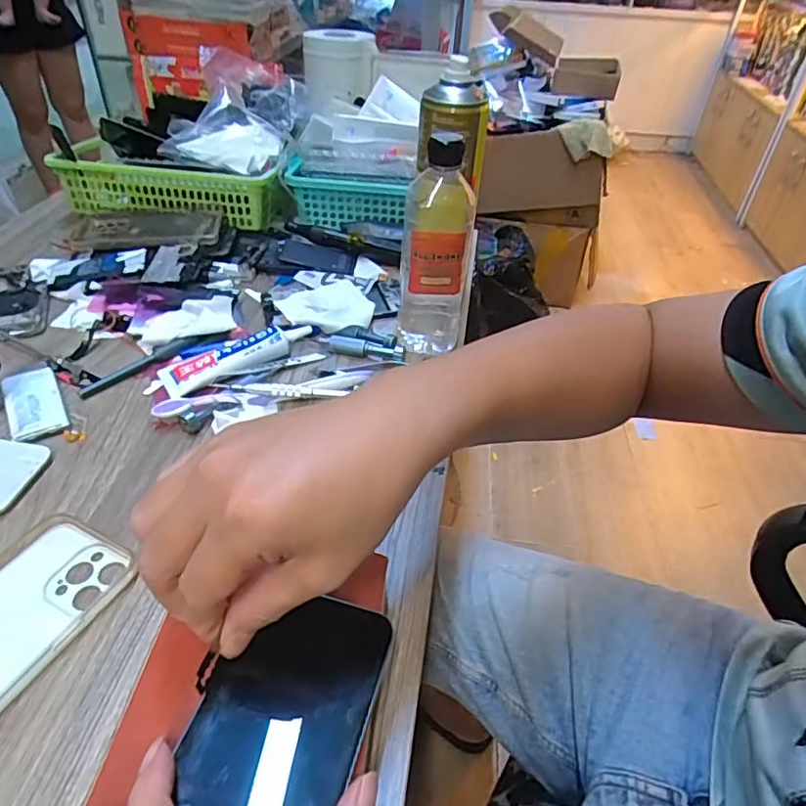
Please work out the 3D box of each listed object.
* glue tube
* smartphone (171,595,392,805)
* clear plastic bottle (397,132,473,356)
[{"bbox_3d":[-0.149,-0.047,0.519,0.140,0.024,0.041,-23,48,-26],"label":"glue tube"},{"bbox_3d":[-0.057,0.150,0.257,0.073,0.012,0.136,12,43,10],"label":"smartphone"},{"bbox_3d":[0.029,-0.136,0.506,0.061,0.186,0.057,4,42,2],"label":"clear plastic bottle"}]

